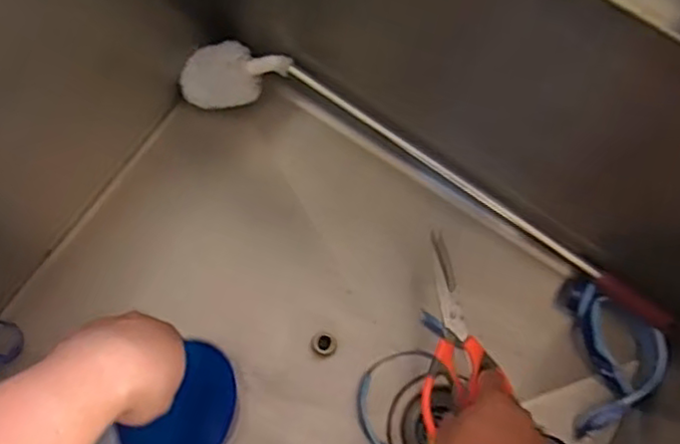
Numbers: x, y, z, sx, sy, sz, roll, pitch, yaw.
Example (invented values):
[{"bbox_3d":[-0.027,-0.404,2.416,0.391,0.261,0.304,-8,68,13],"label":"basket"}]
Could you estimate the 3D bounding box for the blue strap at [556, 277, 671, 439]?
[{"bbox_3d":[0.289,0.138,0.695,0.093,0.058,0.161,-1,75,-2],"label":"blue strap"}]

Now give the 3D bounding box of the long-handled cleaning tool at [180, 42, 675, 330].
[{"bbox_3d":[0.096,-0.048,0.718,0.576,0.071,0.080,26,75,5],"label":"long-handled cleaning tool"}]

